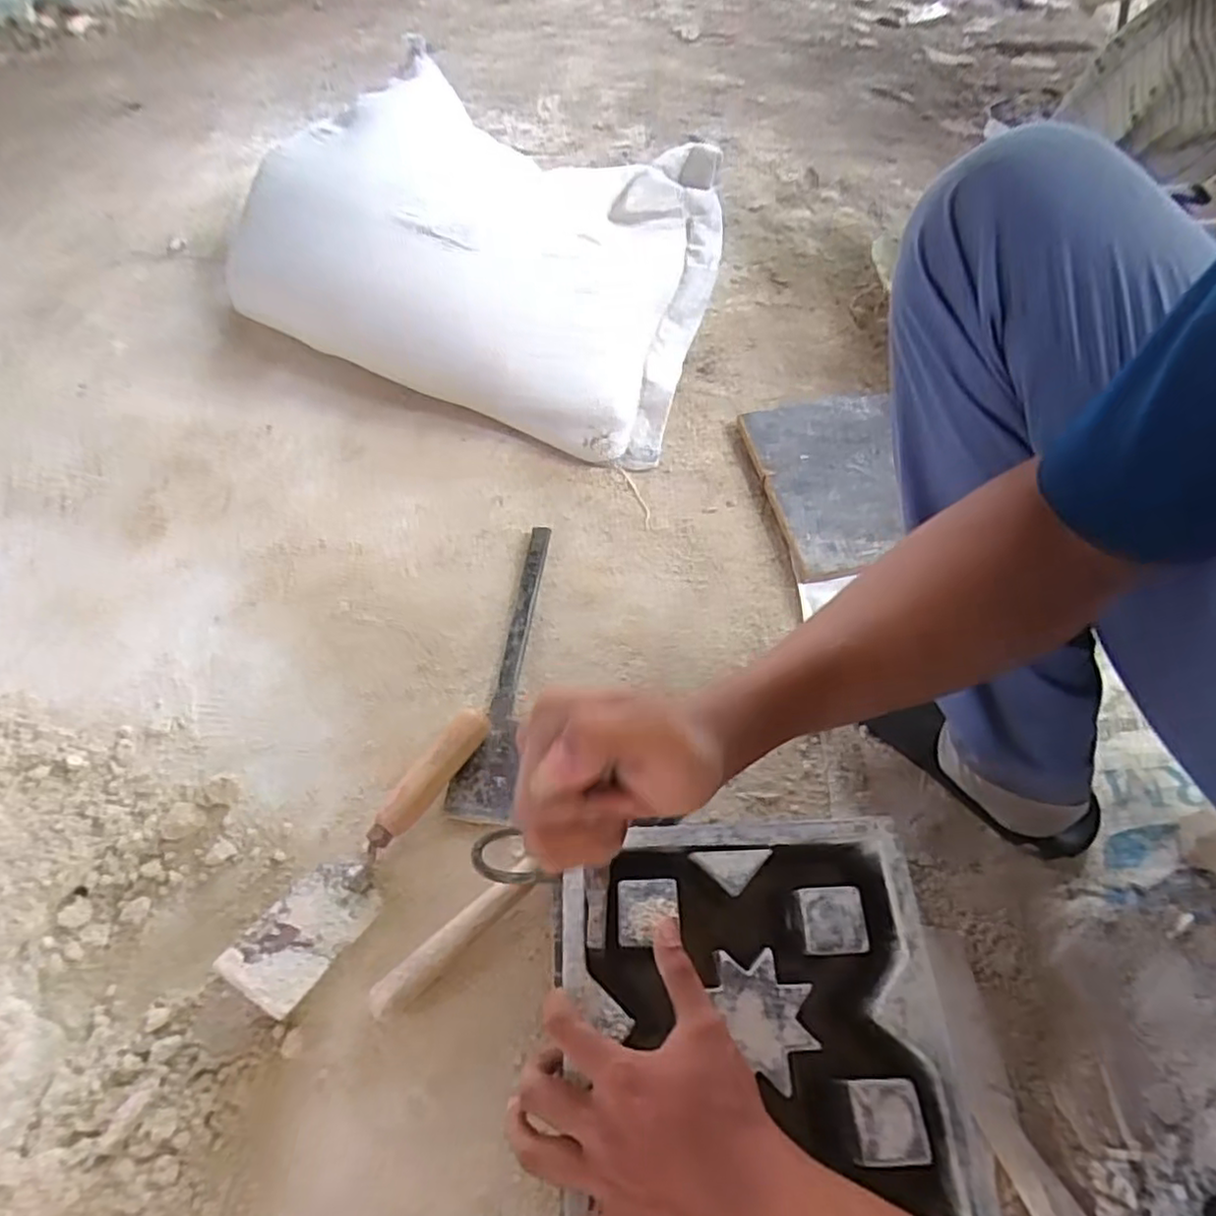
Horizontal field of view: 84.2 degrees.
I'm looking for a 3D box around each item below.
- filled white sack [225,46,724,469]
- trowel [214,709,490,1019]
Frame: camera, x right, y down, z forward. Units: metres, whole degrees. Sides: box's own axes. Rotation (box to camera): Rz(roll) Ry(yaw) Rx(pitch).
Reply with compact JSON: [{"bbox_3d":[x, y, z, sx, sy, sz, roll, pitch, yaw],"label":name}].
[{"bbox_3d":[-0.164,-0.465,0.871,0.565,0.218,0.442,14,60,9],"label":"filled white sack"},{"bbox_3d":[-0.198,0.193,0.566,0.066,0.054,0.258,25,63,15],"label":"trowel"}]

